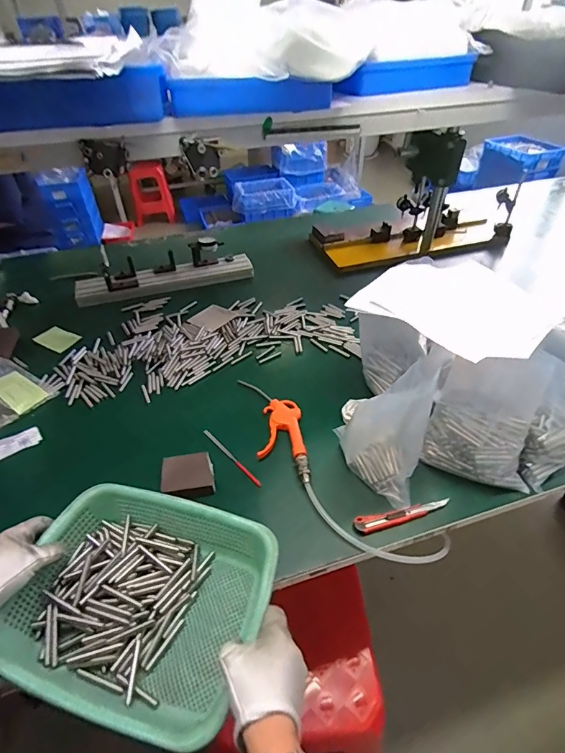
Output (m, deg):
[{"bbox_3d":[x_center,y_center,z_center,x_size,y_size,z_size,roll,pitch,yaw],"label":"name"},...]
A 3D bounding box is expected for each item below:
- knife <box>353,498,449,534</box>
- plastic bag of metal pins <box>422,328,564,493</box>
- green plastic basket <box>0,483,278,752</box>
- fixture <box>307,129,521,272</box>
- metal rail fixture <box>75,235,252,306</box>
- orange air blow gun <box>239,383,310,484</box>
[{"bbox_3d":[0.183,0.212,0.612,0.151,0.018,0.025,-9,46,-8],"label":"knife"},{"bbox_3d":[0.350,0.066,0.604,0.218,0.235,0.116,7,44,12],"label":"plastic bag of metal pins"},{"bbox_3d":[-0.164,0.255,0.473,0.282,0.088,0.221,13,47,14],"label":"green plastic basket"},{"bbox_3d":[0.413,-0.560,1.235,0.597,0.344,0.270,-17,44,-14],"label":"fixture"},{"bbox_3d":[-0.334,-0.308,1.149,0.485,0.086,0.115,-15,44,-11],"label":"metal rail fixture"},{"bbox_3d":[-0.006,0.104,0.737,0.097,0.027,0.231,-10,43,-6],"label":"orange air blow gun"}]

